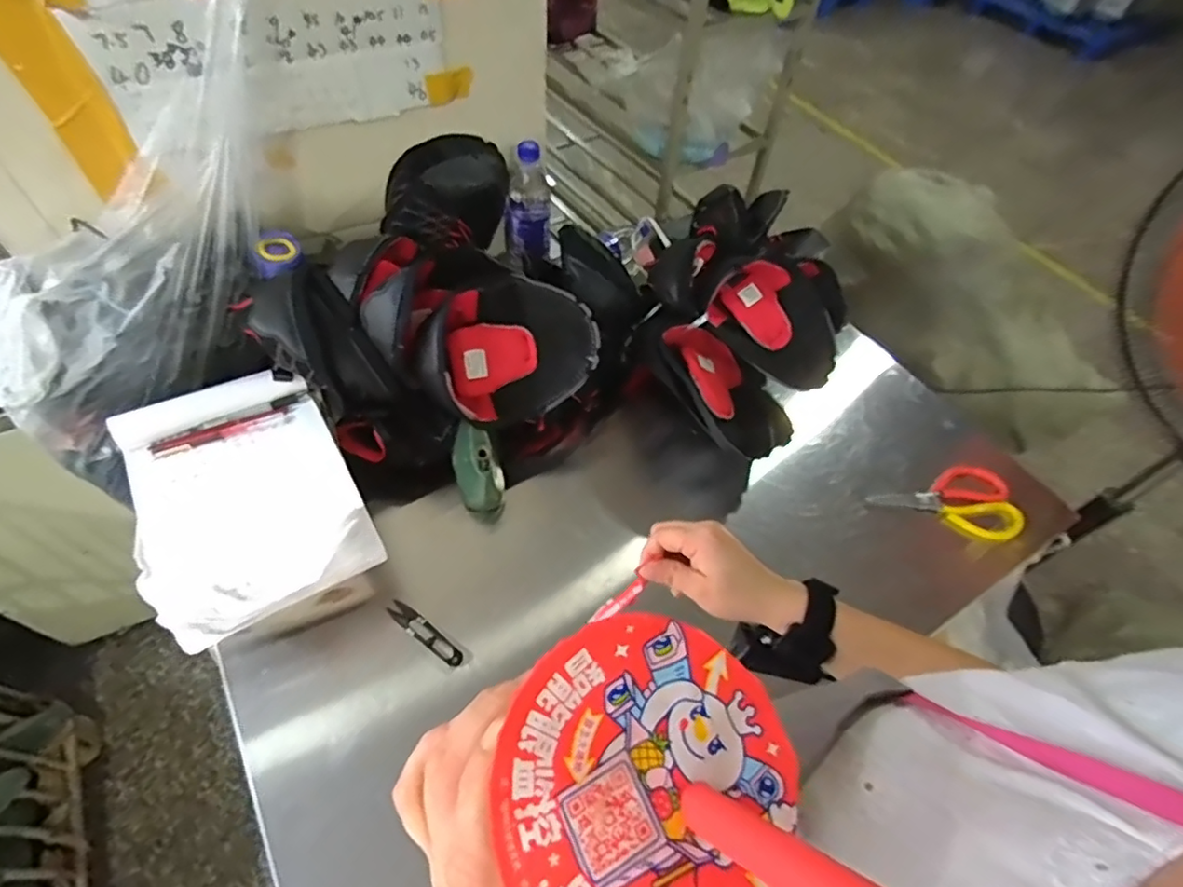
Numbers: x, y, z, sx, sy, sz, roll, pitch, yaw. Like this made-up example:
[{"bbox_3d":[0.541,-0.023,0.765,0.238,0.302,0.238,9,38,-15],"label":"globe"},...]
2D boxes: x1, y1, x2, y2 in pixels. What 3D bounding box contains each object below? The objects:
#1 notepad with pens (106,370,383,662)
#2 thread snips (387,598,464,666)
[{"bbox_3d":[-0.366,0.048,0.608,0.201,0.035,0.282,-25,60,-21],"label":"notepad with pens"},{"bbox_3d":[-0.178,0.202,0.622,0.100,0.011,0.021,31,57,17],"label":"thread snips"}]

